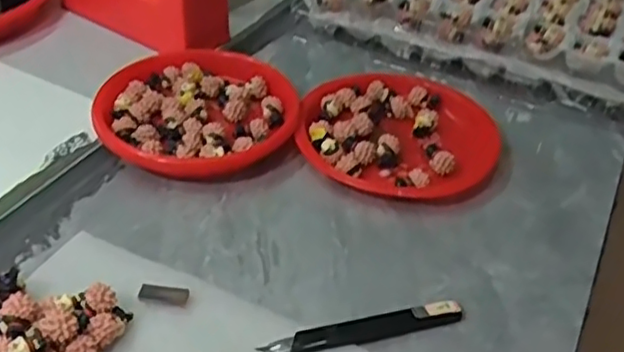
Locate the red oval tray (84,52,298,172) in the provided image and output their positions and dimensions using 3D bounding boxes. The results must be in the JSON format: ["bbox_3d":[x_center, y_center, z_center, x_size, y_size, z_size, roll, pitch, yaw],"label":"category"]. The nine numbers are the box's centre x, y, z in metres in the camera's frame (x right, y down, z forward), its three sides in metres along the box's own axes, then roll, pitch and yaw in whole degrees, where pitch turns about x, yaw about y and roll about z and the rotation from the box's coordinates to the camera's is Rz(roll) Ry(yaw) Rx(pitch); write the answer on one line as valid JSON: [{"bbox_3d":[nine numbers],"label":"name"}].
[{"bbox_3d":[-0.104,-0.060,0.602,0.180,0.033,0.167,6,40,1],"label":"red oval tray"}]

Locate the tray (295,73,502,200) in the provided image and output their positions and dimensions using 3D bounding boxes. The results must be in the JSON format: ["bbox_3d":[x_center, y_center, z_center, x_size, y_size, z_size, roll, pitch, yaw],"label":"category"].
[{"bbox_3d":[0.081,-0.038,0.603,0.182,0.033,0.188,22,43,20],"label":"tray"}]

